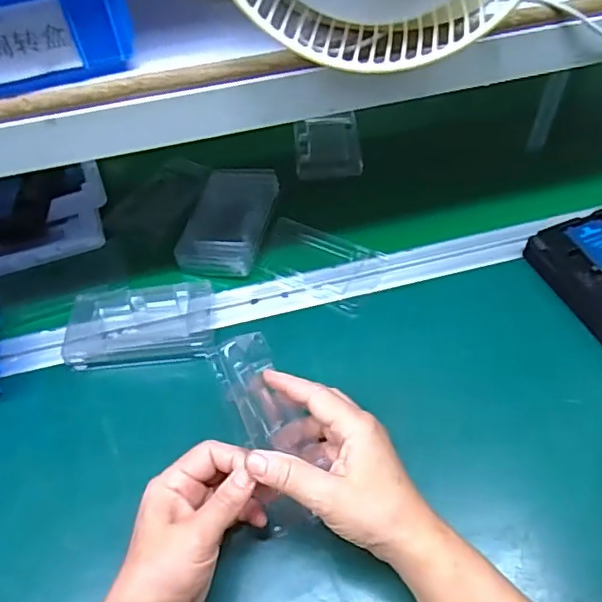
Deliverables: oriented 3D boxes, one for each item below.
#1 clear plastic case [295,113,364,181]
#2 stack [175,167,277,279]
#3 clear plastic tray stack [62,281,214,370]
[{"bbox_3d":[0.032,-0.183,0.676,0.074,0.013,0.110,-3,51,0],"label":"clear plastic case"},{"bbox_3d":[-0.072,-0.084,0.589,0.078,0.030,0.125,9,52,10],"label":"stack"},{"bbox_3d":[-0.142,0.020,0.519,0.125,0.025,0.083,-4,51,0],"label":"clear plastic tray stack"}]

